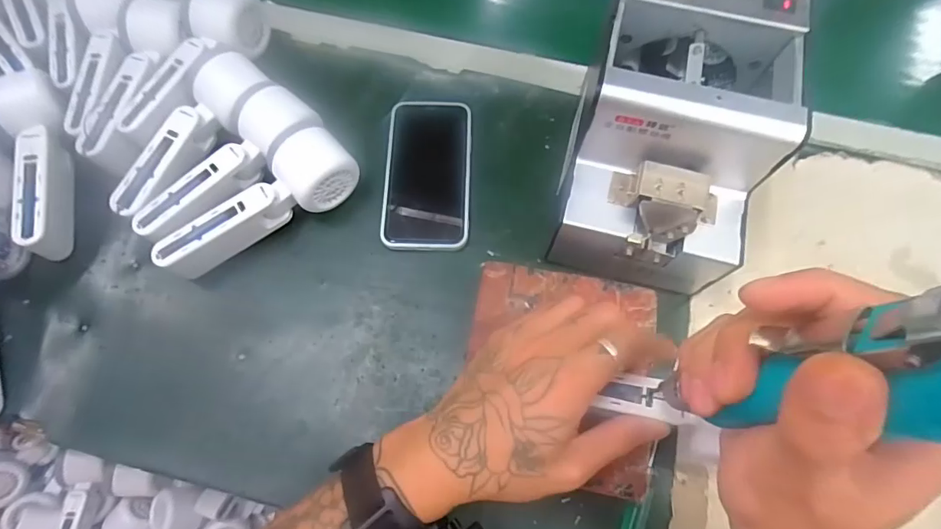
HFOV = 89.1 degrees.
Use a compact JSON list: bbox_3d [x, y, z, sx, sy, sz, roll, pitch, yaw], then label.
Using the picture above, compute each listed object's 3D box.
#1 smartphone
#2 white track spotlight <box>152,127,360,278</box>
[{"bbox_3d":[-0.038,-0.085,0.426,0.074,0.009,0.146,2,69,0],"label":"smartphone"},{"bbox_3d":[-0.169,-0.043,0.391,0.164,0.052,0.046,-41,75,-14],"label":"white track spotlight"}]

